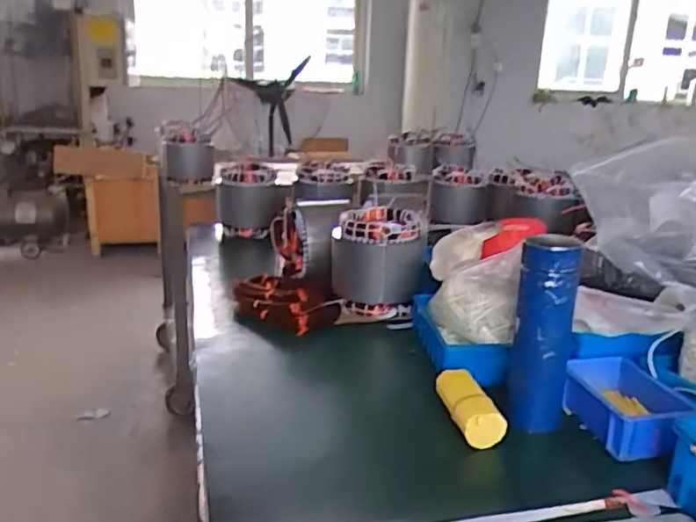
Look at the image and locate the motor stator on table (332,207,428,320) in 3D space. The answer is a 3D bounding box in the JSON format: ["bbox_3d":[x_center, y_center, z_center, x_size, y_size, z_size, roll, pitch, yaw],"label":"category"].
[{"bbox_3d":[0.054,-0.004,1.048,0.156,0.158,0.139,3,17,4],"label":"motor stator on table"}]

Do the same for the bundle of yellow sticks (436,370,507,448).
[{"bbox_3d":[0.136,0.164,0.692,0.043,0.037,0.120,-1,17,-10],"label":"bundle of yellow sticks"}]

